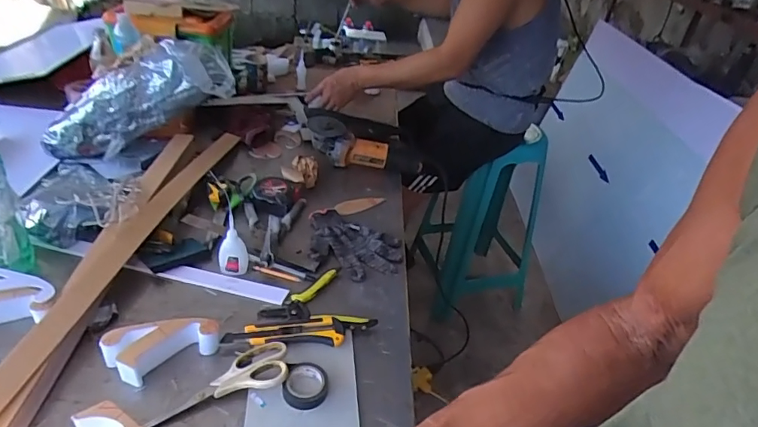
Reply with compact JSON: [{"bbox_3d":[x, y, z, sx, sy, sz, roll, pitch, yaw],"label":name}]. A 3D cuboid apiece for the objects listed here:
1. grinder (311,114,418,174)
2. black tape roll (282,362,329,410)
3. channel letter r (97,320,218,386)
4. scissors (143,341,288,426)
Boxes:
[{"bbox_3d":[-0.035,-0.151,1.135,0.274,0.084,0.093,14,31,-19],"label":"grinder"},{"bbox_3d":[-0.094,0.221,0.623,0.056,0.022,0.060,5,34,-4],"label":"black tape roll"},{"bbox_3d":[-0.286,0.172,0.638,0.132,0.045,0.068,-18,42,-33],"label":"channel letter r"},{"bbox_3d":[-0.203,0.213,0.618,0.174,0.010,0.073,-15,33,-16],"label":"scissors"}]

